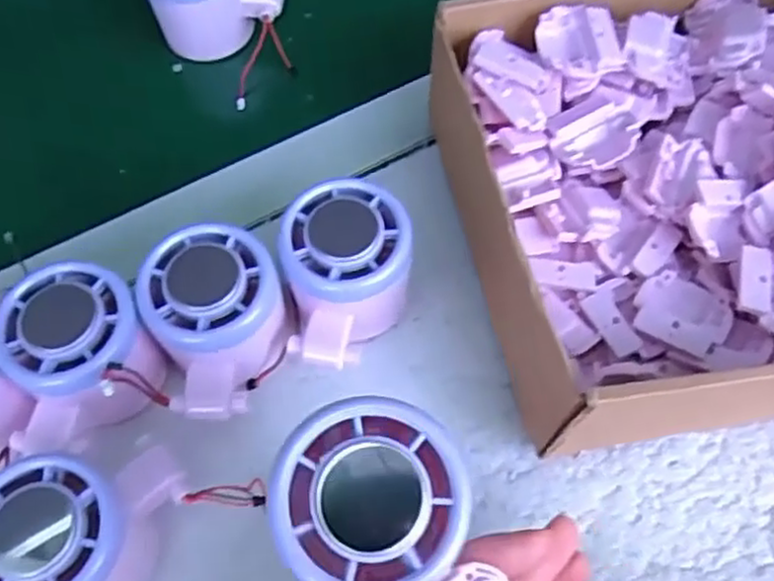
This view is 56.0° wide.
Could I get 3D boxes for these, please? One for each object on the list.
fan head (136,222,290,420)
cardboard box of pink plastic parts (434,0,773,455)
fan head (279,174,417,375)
[{"bbox_3d":[-0.068,0.015,0.305,0.053,0.047,0.071,-14,63,-4],"label":"fan head"},{"bbox_3d":[0.134,-0.048,0.328,0.199,0.067,0.209,-12,63,-2],"label":"cardboard box of pink plastic parts"},{"bbox_3d":[-0.015,-0.003,0.315,0.052,0.051,0.069,-5,63,1],"label":"fan head"}]

